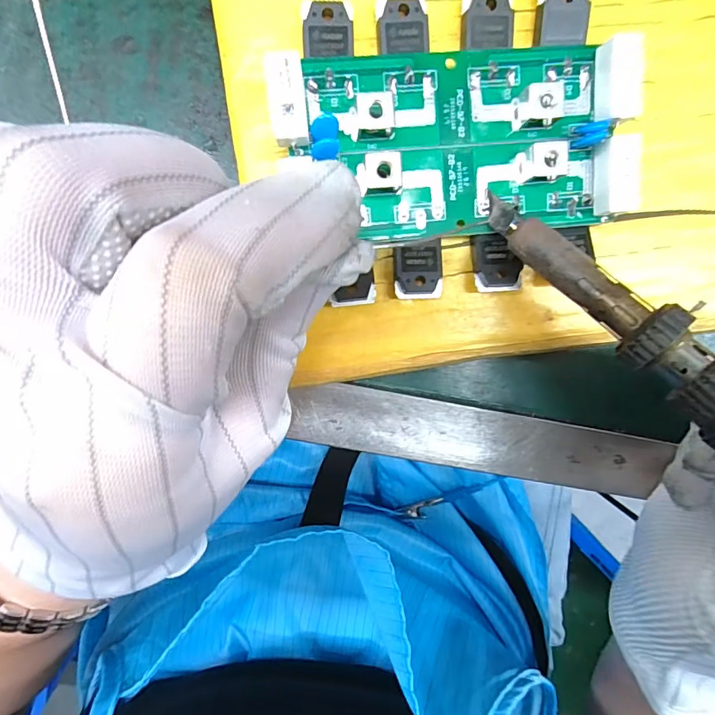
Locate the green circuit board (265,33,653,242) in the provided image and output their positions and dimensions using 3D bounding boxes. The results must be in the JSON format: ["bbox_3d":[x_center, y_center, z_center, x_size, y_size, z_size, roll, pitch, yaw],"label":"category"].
[{"bbox_3d":[0.031,-0.067,0.134,0.109,0.013,0.056,-1,93,-6],"label":"green circuit board"}]

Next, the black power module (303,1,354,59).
[{"bbox_3d":[-0.008,-0.098,0.133,0.015,0.004,0.015,2,99,-4],"label":"black power module"}]

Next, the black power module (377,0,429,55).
[{"bbox_3d":[0.014,-0.100,0.135,0.015,0.004,0.016,3,99,-4],"label":"black power module"}]

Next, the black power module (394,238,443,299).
[{"bbox_3d":[0.020,-0.029,0.146,0.016,0.007,0.018,-2,99,-4],"label":"black power module"}]

